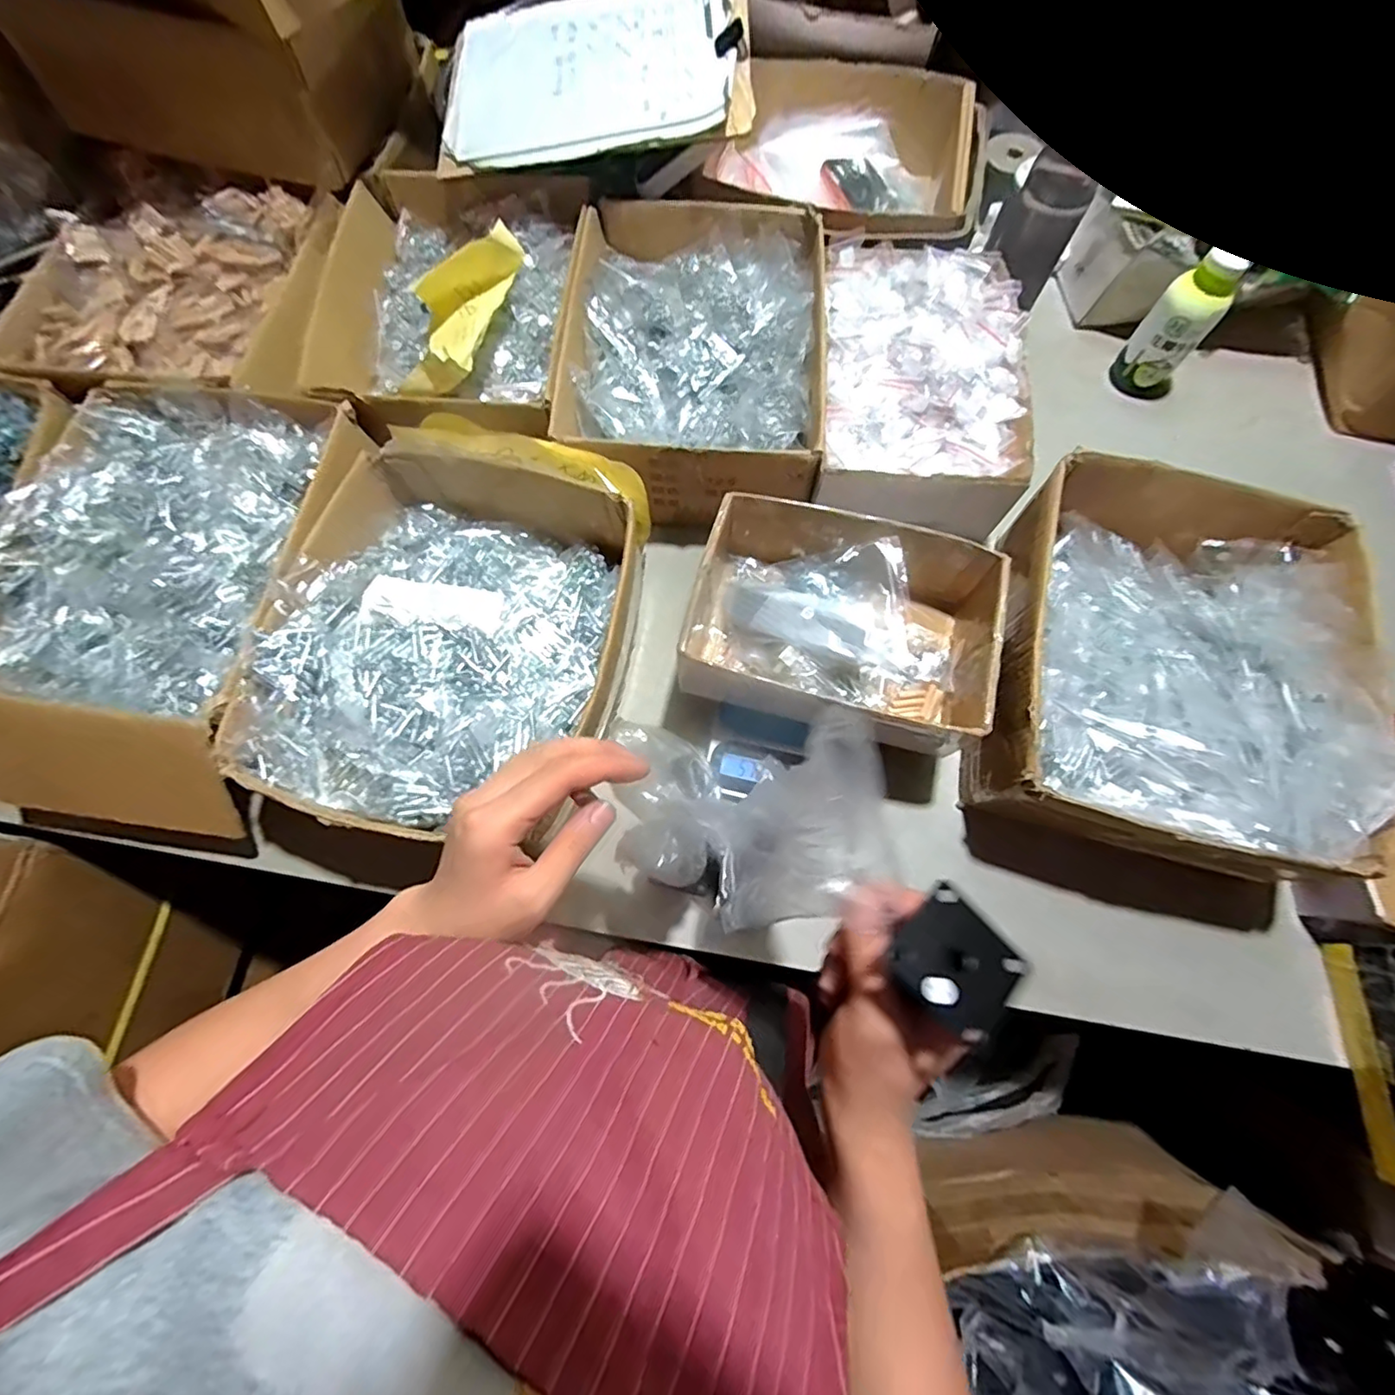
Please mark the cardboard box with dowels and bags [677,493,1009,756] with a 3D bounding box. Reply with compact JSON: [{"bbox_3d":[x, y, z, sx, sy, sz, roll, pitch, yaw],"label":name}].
[{"bbox_3d":[0.125,-0.068,0.524,0.247,0.086,0.176,17,71,6],"label":"cardboard box with dowels and bags"}]

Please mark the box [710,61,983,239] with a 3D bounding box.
[{"bbox_3d":[0.158,-0.586,0.663,0.274,0.082,0.238,8,70,3],"label":"box"}]

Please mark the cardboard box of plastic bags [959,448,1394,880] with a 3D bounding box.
[{"bbox_3d":[0.397,-0.025,0.512,0.253,0.125,0.317,15,71,5],"label":"cardboard box of plastic bags"}]

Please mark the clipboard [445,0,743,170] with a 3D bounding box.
[{"bbox_3d":[-0.115,-0.658,0.617,0.305,0.022,0.226,2,79,8],"label":"clipboard"}]

